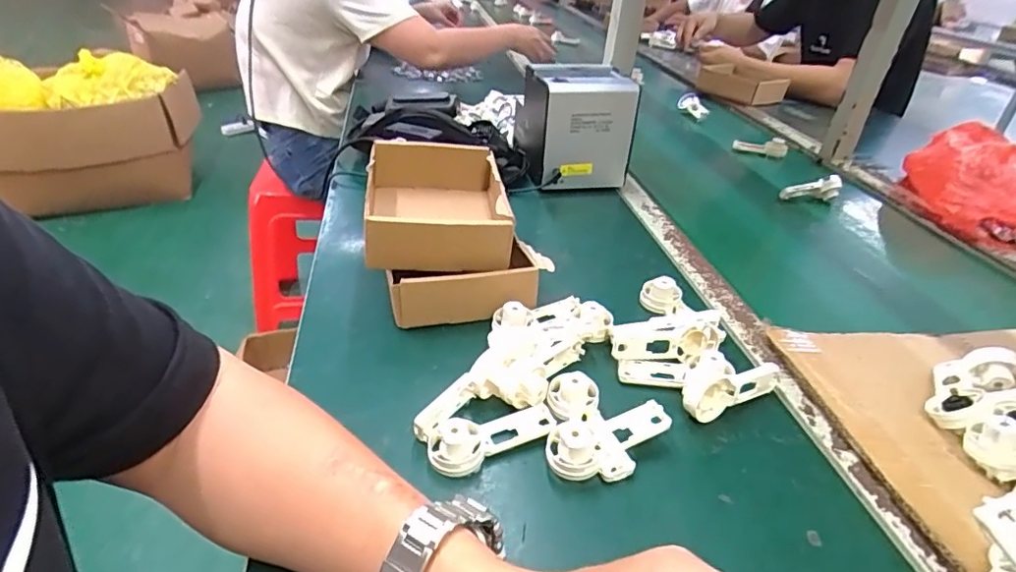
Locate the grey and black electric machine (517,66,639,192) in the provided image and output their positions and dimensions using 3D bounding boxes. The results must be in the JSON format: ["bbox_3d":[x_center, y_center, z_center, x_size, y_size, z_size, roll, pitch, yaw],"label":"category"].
[{"bbox_3d":[0.091,-0.232,0.809,0.133,0.155,0.165,-1,33,-9],"label":"grey and black electric machine"}]

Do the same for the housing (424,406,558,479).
[{"bbox_3d":[-0.011,0.108,0.399,0.092,0.027,0.037,-10,36,-21],"label":"housing"}]

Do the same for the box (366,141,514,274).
[{"bbox_3d":[-0.072,-0.084,0.557,0.128,0.065,0.175,-1,33,-8],"label":"box"}]

